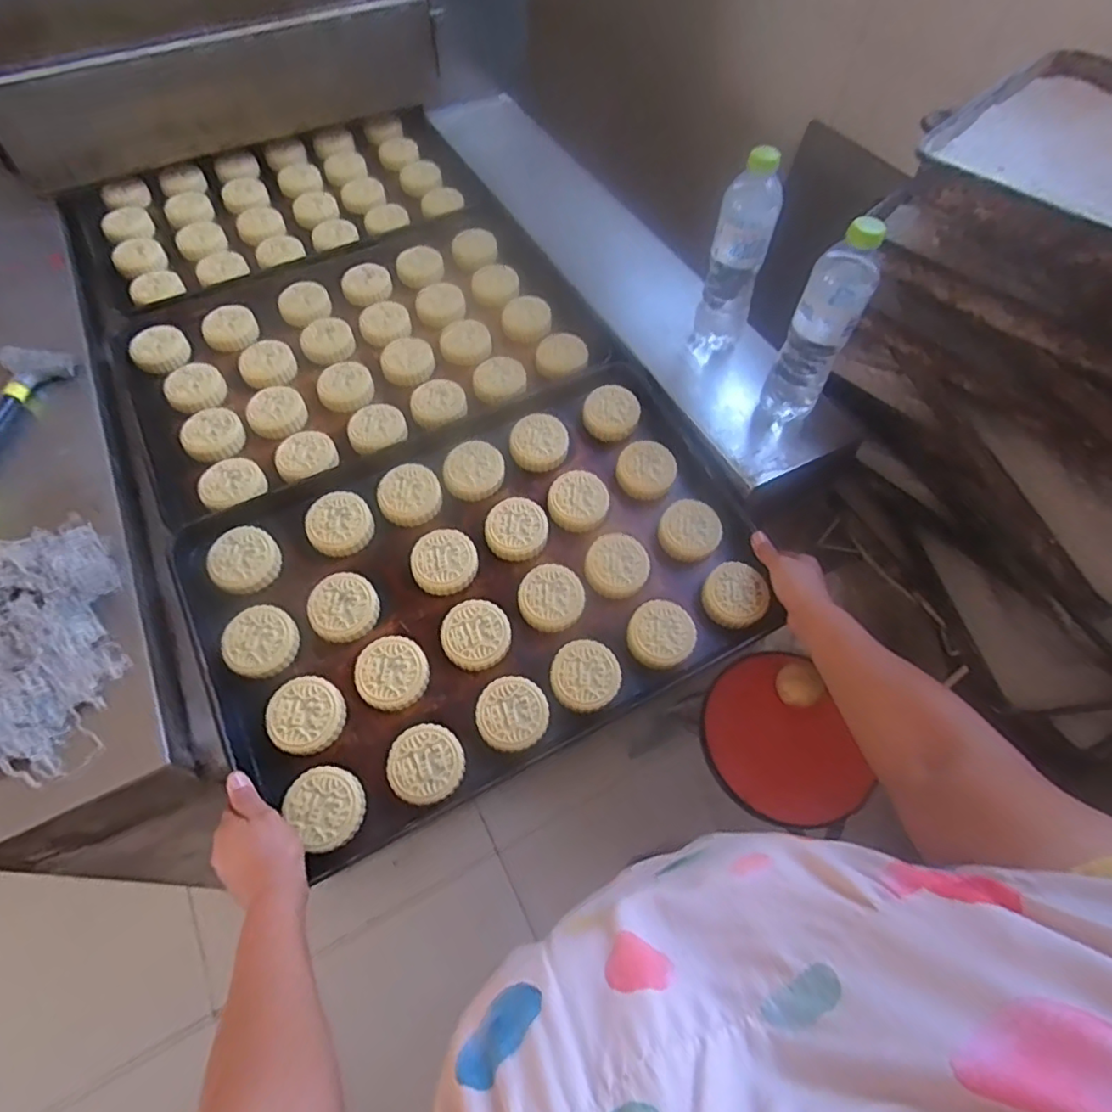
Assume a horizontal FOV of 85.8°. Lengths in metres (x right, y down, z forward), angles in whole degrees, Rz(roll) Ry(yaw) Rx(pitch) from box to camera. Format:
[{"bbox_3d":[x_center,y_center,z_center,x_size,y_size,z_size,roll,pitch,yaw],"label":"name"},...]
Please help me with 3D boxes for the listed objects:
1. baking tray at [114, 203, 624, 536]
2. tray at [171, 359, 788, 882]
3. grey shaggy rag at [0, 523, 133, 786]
[{"bbox_3d":[-0.270,-0.302,0.838,0.593,0.045,0.402,-26,64,-14],"label":"baking tray"},{"bbox_3d":[-0.078,0.012,0.676,0.585,0.045,0.415,-25,69,-15],"label":"tray"},{"bbox_3d":[-0.492,0.080,0.551,0.150,0.072,0.254,-21,59,-14],"label":"grey shaggy rag"}]

